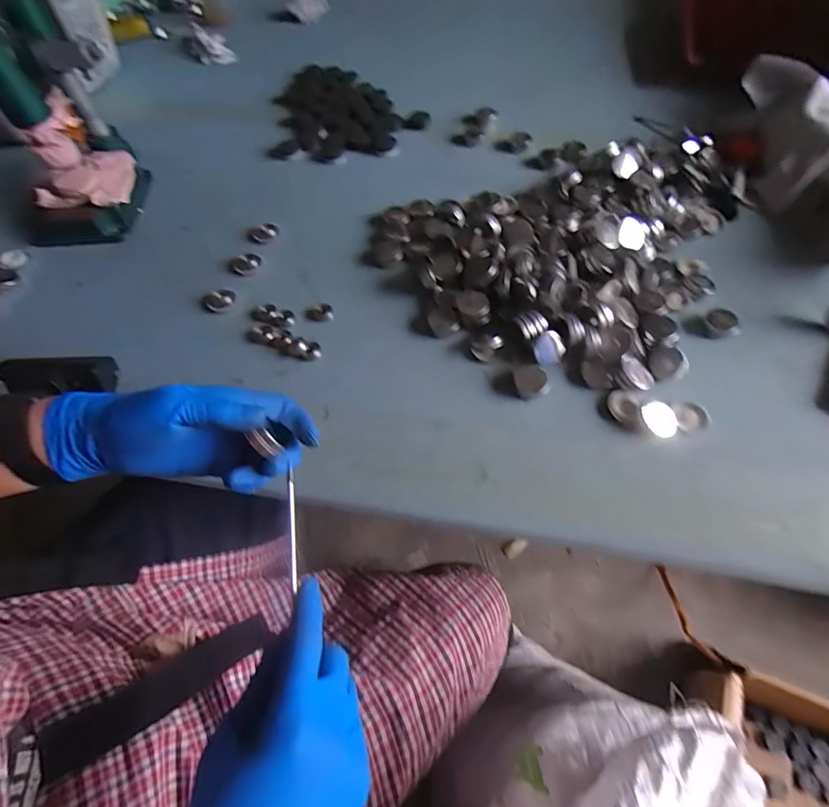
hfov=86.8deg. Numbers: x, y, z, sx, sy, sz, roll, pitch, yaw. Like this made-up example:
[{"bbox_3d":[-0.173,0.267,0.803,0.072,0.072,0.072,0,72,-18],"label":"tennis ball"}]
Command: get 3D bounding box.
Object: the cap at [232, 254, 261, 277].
[{"bbox_3d":[-0.203,-0.170,0.529,0.034,0.012,0.034,0,62,1],"label":"cap"}]

